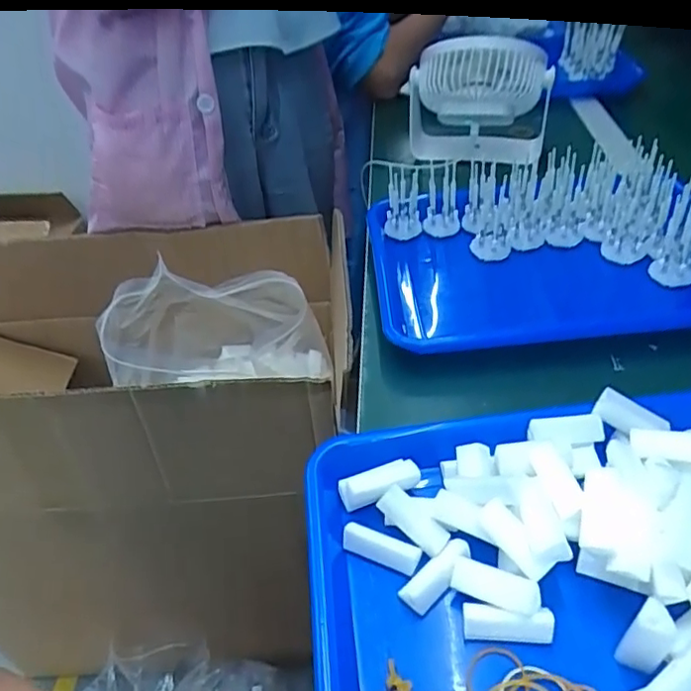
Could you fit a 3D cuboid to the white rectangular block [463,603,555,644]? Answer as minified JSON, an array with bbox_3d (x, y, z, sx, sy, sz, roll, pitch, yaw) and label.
[{"bbox_3d":[0.086,0.146,0.311,0.046,0.016,0.014,2,41,9],"label":"white rectangular block"}]

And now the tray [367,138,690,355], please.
[{"bbox_3d":[0.185,-0.091,0.549,0.314,0.079,0.231,-6,40,0],"label":"tray"}]

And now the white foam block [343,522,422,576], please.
[{"bbox_3d":[0.021,0.120,0.351,0.045,0.013,0.014,17,45,24],"label":"white foam block"}]

